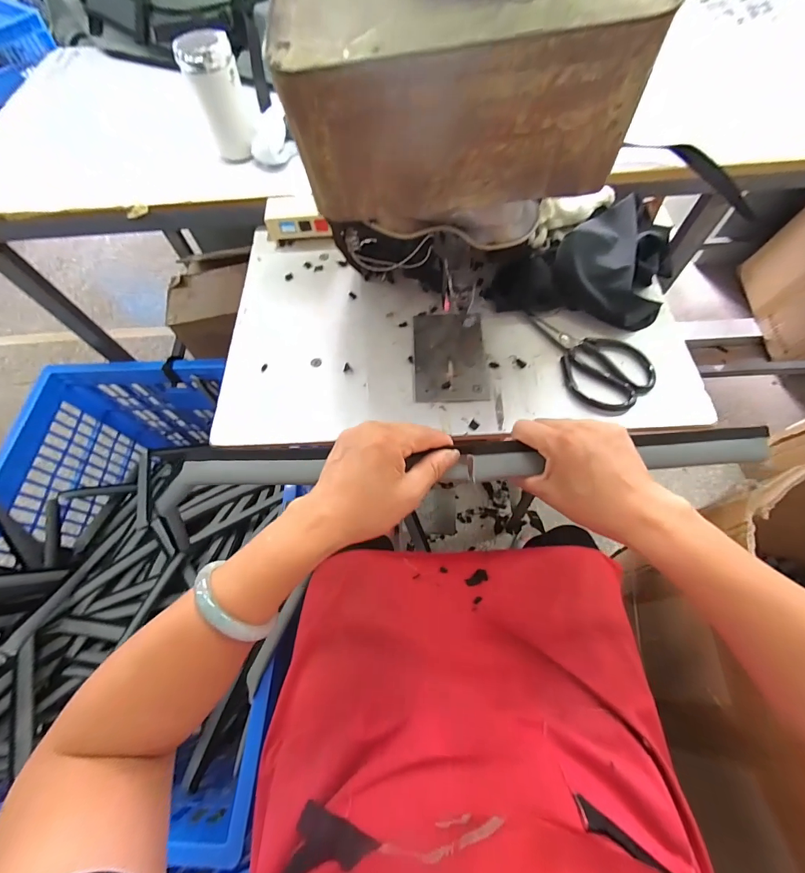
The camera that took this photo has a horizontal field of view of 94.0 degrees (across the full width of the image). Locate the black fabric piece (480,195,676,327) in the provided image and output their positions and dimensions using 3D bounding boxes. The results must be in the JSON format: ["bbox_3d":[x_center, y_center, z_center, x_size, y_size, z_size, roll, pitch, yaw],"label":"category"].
[{"bbox_3d":[0.253,-0.210,0.498,0.237,0.065,0.161,-26,66,-8],"label":"black fabric piece"}]

